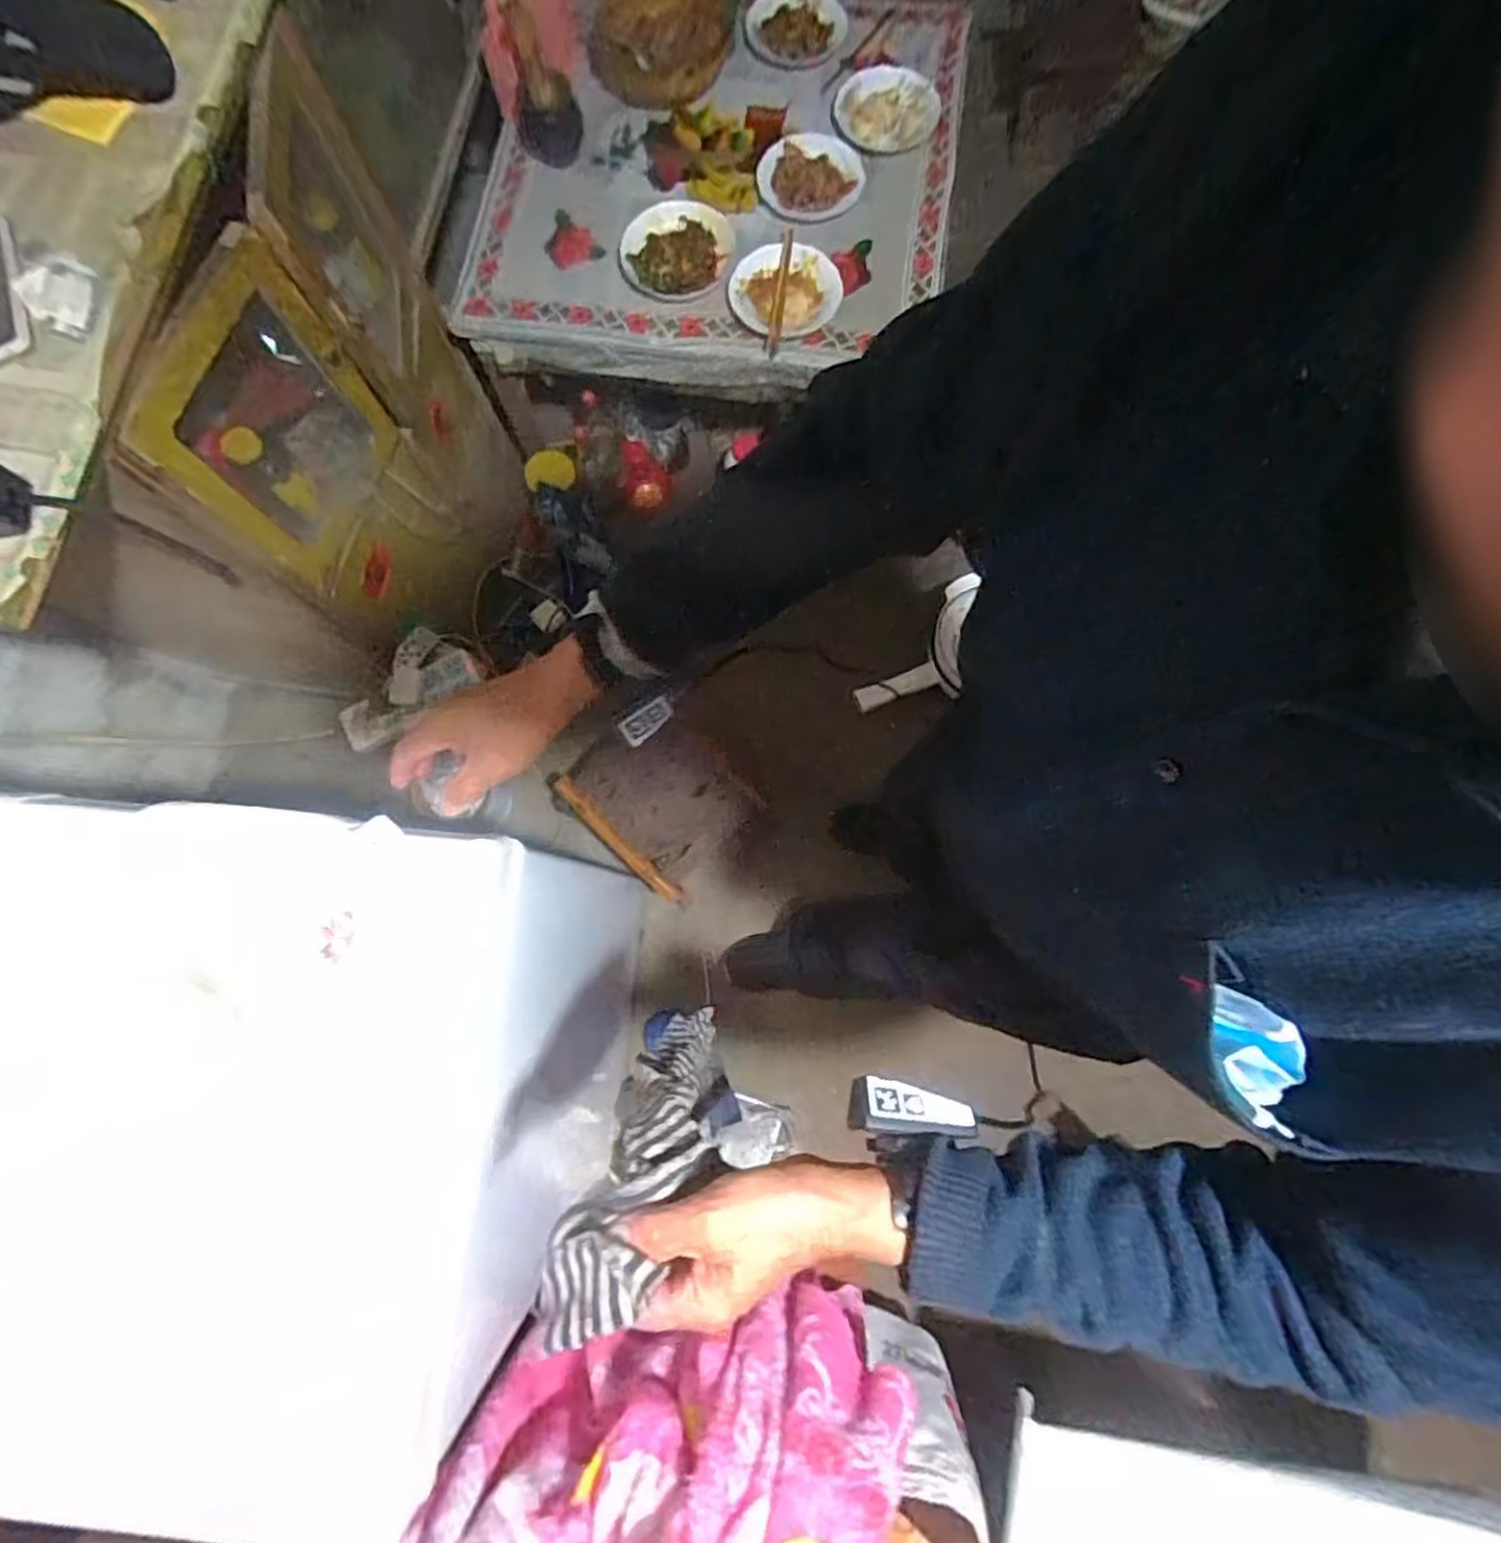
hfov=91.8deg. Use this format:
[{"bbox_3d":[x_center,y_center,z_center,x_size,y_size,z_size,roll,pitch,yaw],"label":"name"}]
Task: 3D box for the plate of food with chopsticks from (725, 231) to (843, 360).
[{"bbox_3d":[0.054,-0.757,1.151,0.163,0.037,0.189,44,81,9],"label":"plate of food with chopsticks"}]

